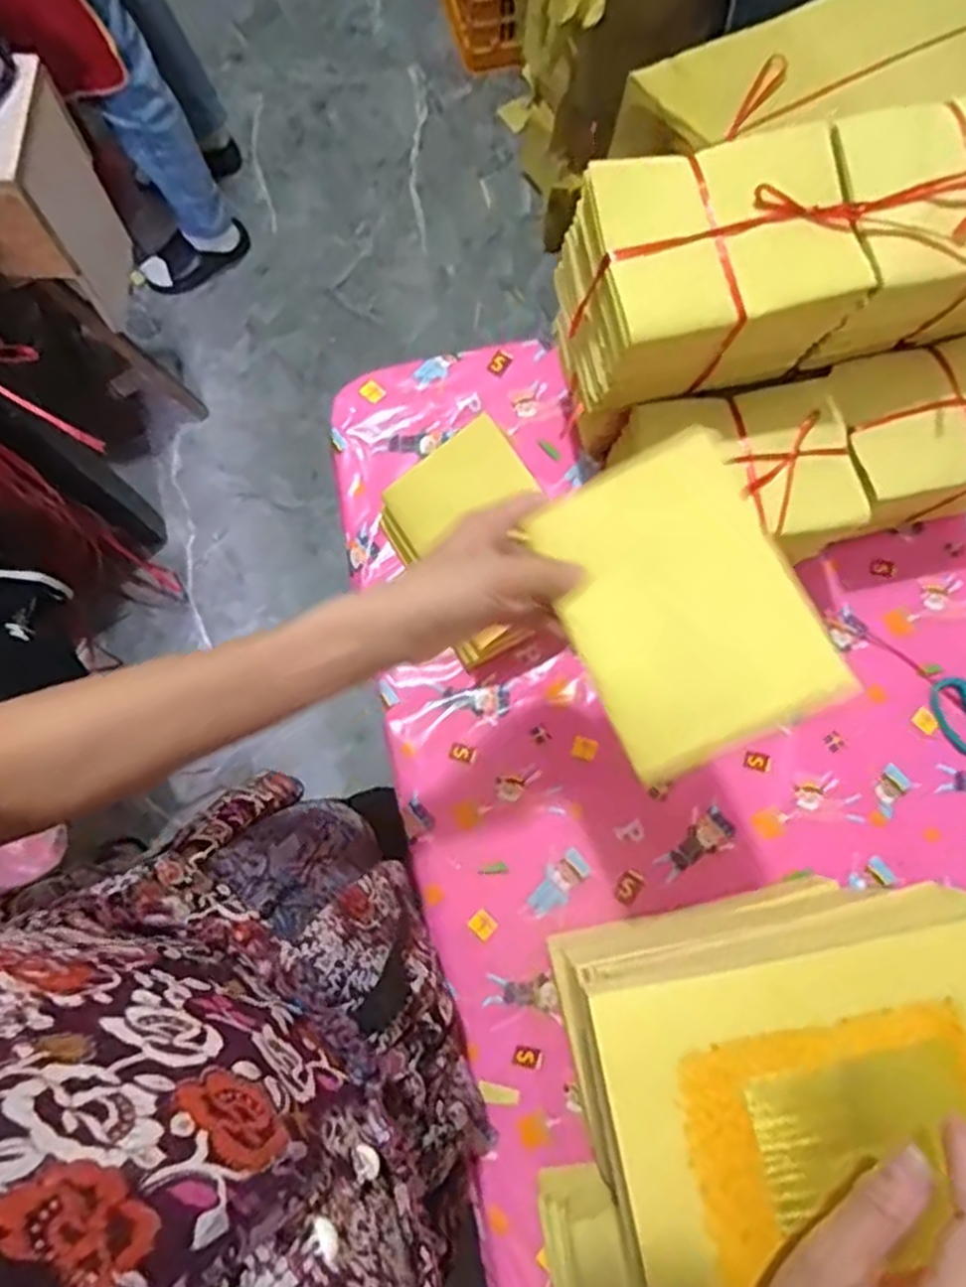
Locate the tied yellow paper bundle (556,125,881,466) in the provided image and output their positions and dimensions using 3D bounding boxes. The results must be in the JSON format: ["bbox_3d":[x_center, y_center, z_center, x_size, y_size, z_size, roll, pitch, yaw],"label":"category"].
[{"bbox_3d":[0.158,-0.254,0.538,0.175,0.126,0.117,-10,77,-1],"label":"tied yellow paper bundle"}]

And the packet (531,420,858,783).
[{"bbox_3d":[0.104,-0.023,0.407,0.114,0.009,0.164,-28,71,12],"label":"packet"}]

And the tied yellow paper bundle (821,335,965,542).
[{"bbox_3d":[0.373,-0.169,0.662,0.166,0.141,0.120,-12,77,-2],"label":"tied yellow paper bundle"}]

